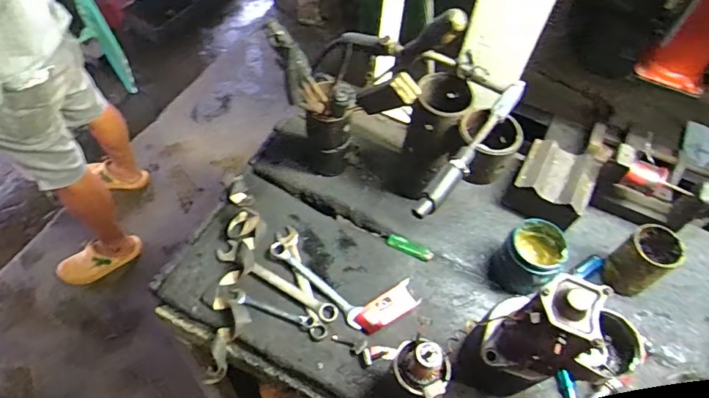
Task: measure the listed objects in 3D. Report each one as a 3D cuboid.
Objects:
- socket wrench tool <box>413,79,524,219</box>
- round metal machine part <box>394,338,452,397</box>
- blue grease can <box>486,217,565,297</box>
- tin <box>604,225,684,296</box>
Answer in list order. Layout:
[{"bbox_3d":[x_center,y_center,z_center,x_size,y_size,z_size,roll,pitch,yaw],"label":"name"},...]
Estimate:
[{"bbox_3d":[0.167,-0.077,0.666,0.029,0.034,0.285,34,61,17],"label":"socket wrench tool"},{"bbox_3d":[0.089,0.209,0.613,0.075,0.055,0.071,37,62,18],"label":"round metal machine part"},{"bbox_3d":[0.280,0.094,0.786,0.087,0.107,0.080,2,57,-3],"label":"blue grease can"},{"bbox_3d":[0.457,0.100,0.781,0.070,0.117,0.070,2,57,-3],"label":"tin"}]

